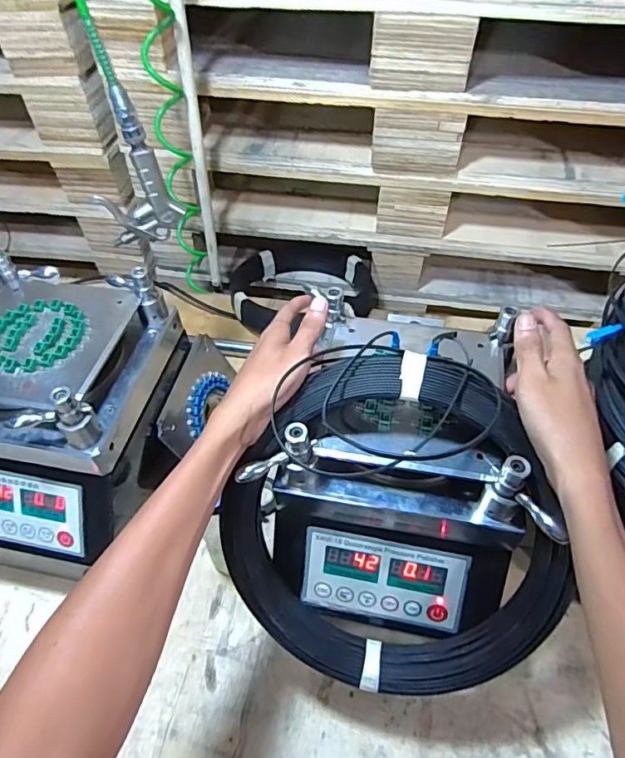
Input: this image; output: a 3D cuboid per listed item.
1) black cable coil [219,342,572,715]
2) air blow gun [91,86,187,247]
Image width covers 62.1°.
[{"bbox_3d":[0.078,0.137,0.450,0.285,0.300,0.059,33,15,5],"label":"black cable coil"},{"bbox_3d":[-0.209,-0.232,0.588,0.097,0.169,0.027,1,51,4],"label":"air blow gun"}]

